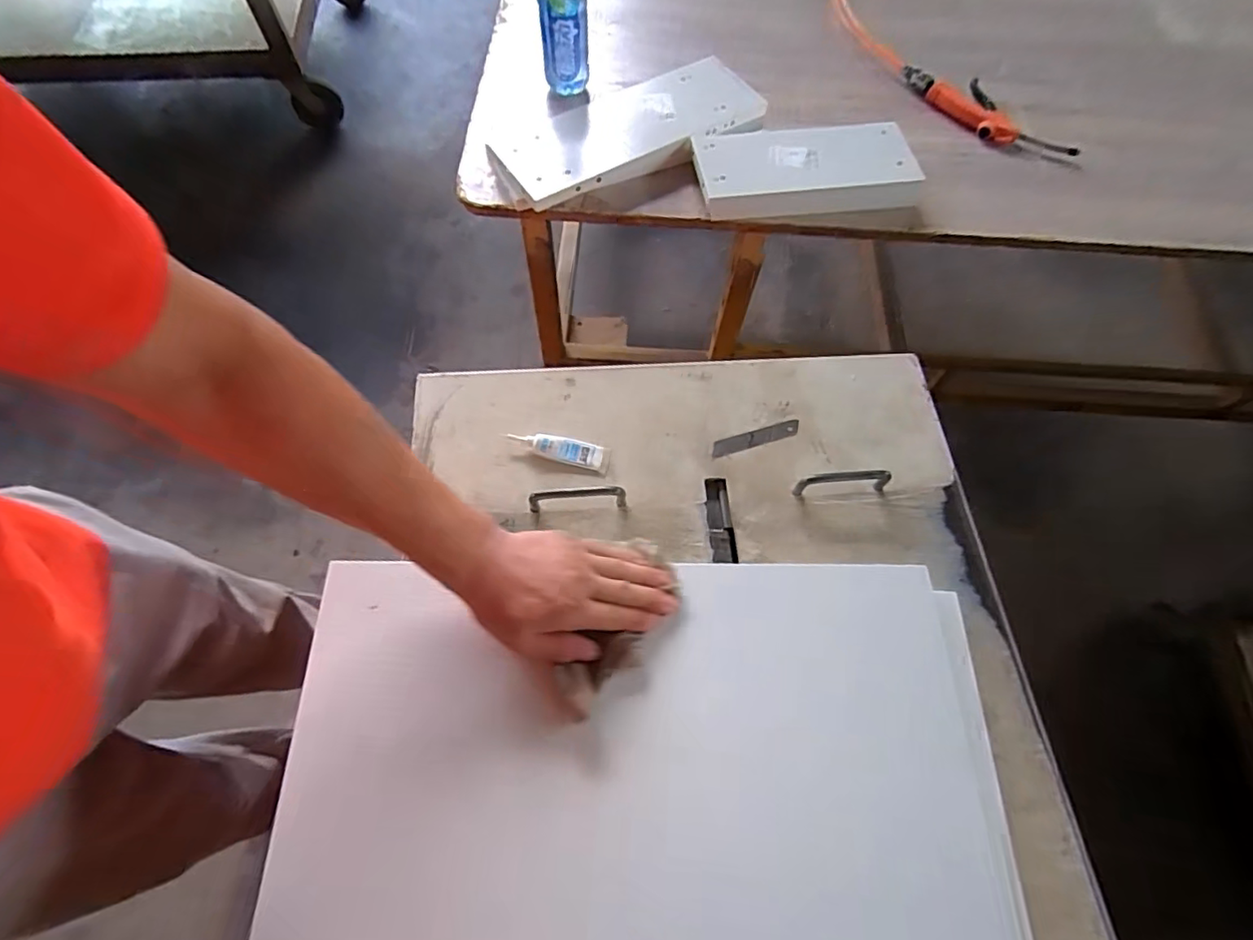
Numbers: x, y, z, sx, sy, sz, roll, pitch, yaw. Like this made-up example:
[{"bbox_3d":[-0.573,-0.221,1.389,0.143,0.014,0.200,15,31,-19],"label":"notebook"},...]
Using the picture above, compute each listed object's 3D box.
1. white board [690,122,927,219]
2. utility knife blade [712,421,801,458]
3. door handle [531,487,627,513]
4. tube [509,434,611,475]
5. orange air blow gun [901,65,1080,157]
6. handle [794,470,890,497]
[{"bbox_3d":[0.243,-0.409,0.798,0.293,0.037,0.143,-7,62,-5],"label":"white board"},{"bbox_3d":[0.138,-0.034,0.626,0.099,0.004,0.018,-15,70,-10],"label":"utility knife blade"},{"bbox_3d":[-0.048,0.027,0.571,0.094,0.035,0.010,-2,62,-3],"label":"door handle"},{"bbox_3d":[-0.069,-0.022,0.604,0.103,0.014,0.029,11,62,5],"label":"tube"},{"bbox_3d":[0.550,-0.550,0.896,0.098,0.029,0.281,-36,68,-18],"label":"orange air blow gun"},{"bbox_3d":[0.220,0.012,0.589,0.093,0.037,0.013,-1,62,-2],"label":"handle"}]

